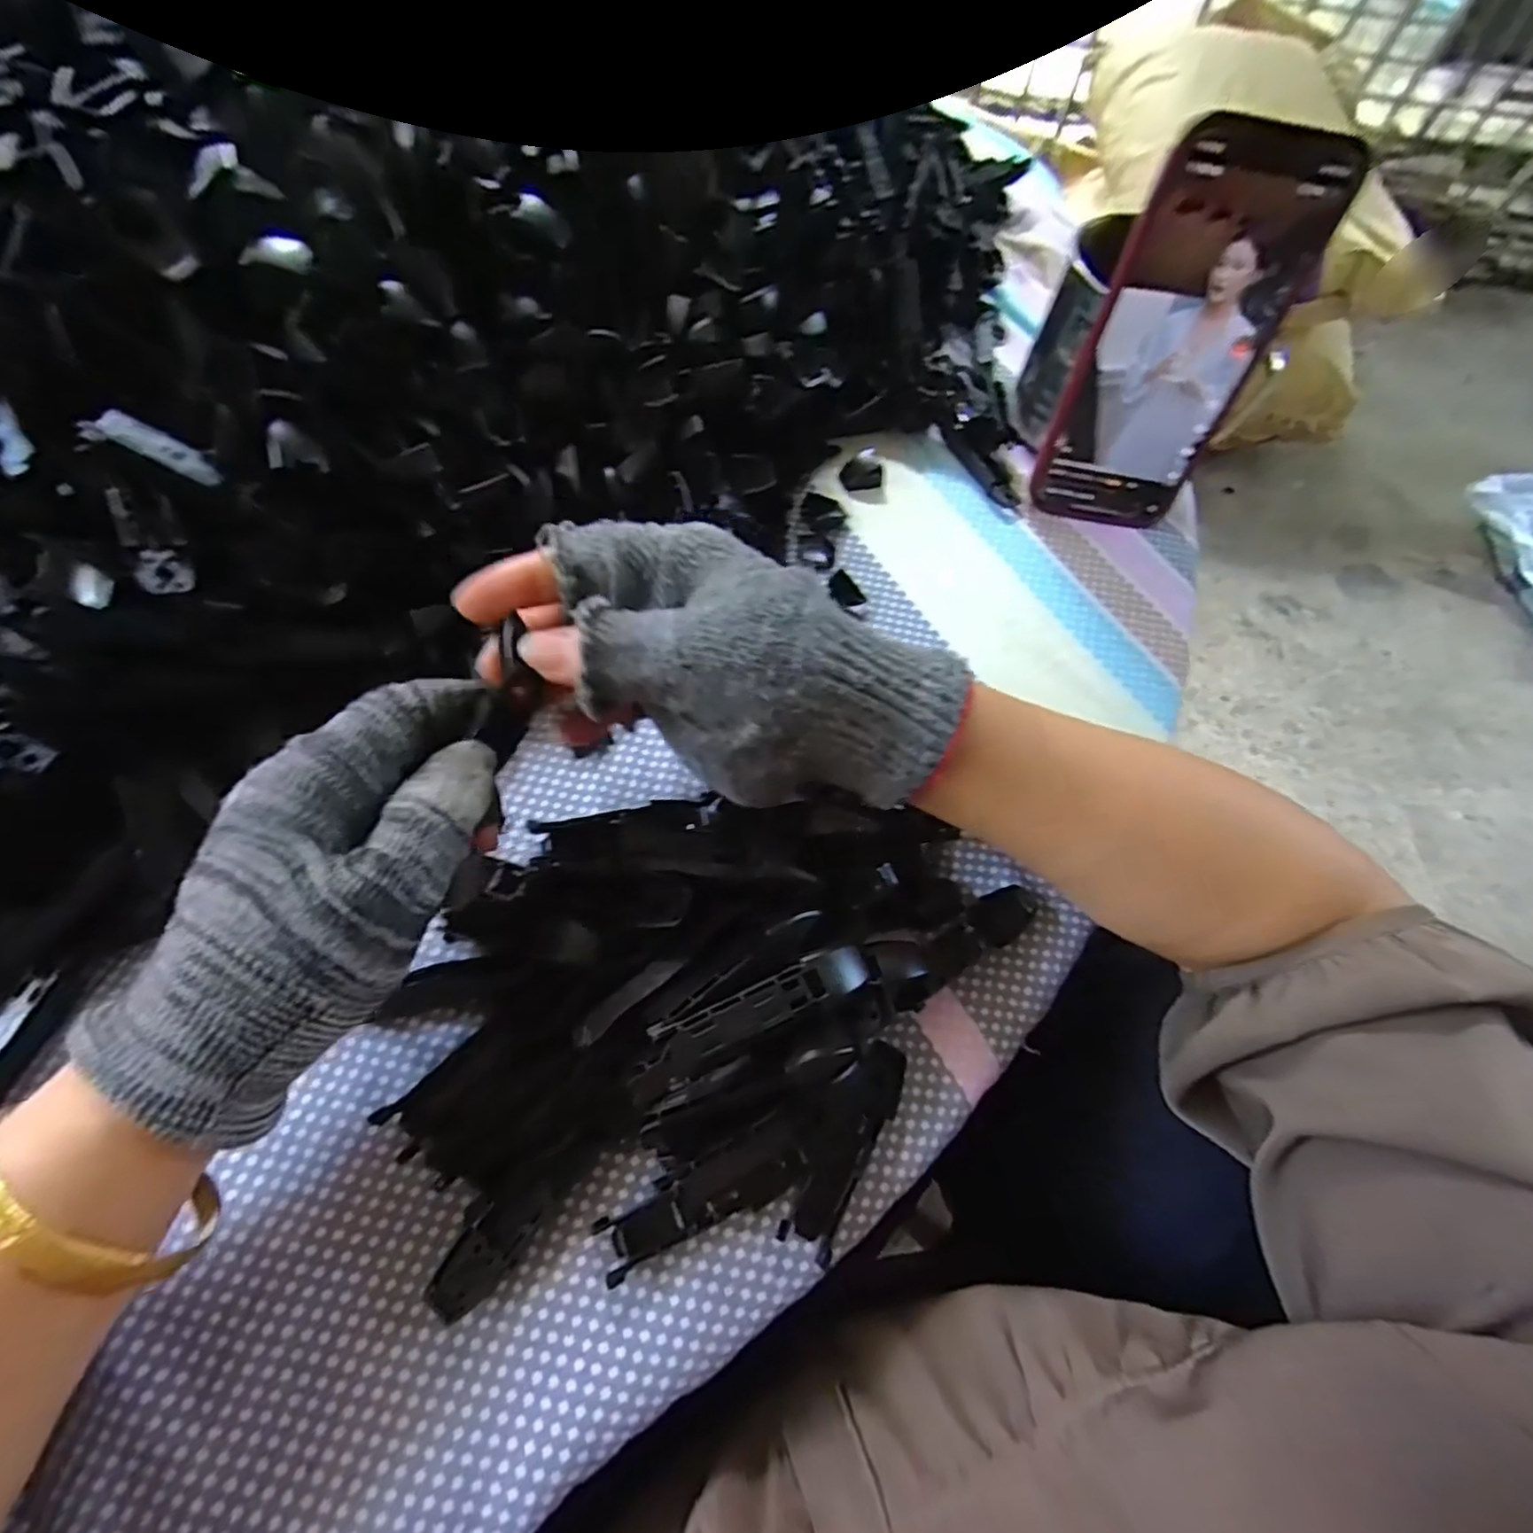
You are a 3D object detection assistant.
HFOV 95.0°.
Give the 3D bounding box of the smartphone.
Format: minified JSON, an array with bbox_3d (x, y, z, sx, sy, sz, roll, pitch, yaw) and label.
[{"bbox_3d":[0.186,-0.186,0.320,0.072,0.156,0.008,10,47,-2],"label":"smartphone"}]

